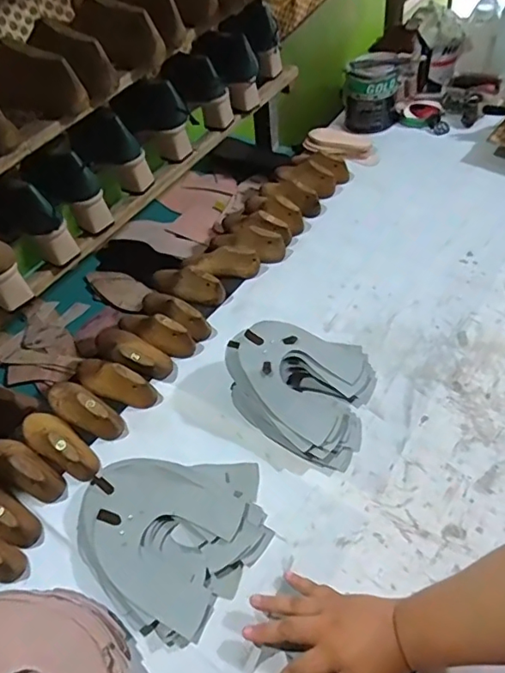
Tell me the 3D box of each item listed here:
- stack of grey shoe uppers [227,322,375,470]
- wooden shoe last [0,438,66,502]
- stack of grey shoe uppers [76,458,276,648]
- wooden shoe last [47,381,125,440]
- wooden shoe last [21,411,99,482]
[{"bbox_3d":[0.062,0.057,0.700,0.192,0.079,0.188,14,54,17],"label":"stack of grey shoe uppers"},{"bbox_3d":[-0.312,0.166,0.680,0.142,0.045,0.056,28,59,25],"label":"wooden shoe last"},{"bbox_3d":[-0.095,0.218,0.619,0.208,0.027,0.205,32,61,28],"label":"stack of grey shoe uppers"},{"bbox_3d":[-0.240,0.095,0.723,0.136,0.045,0.052,26,58,25],"label":"wooden shoe last"},{"bbox_3d":[-0.263,0.140,0.694,0.146,0.046,0.054,32,60,28],"label":"wooden shoe last"}]

